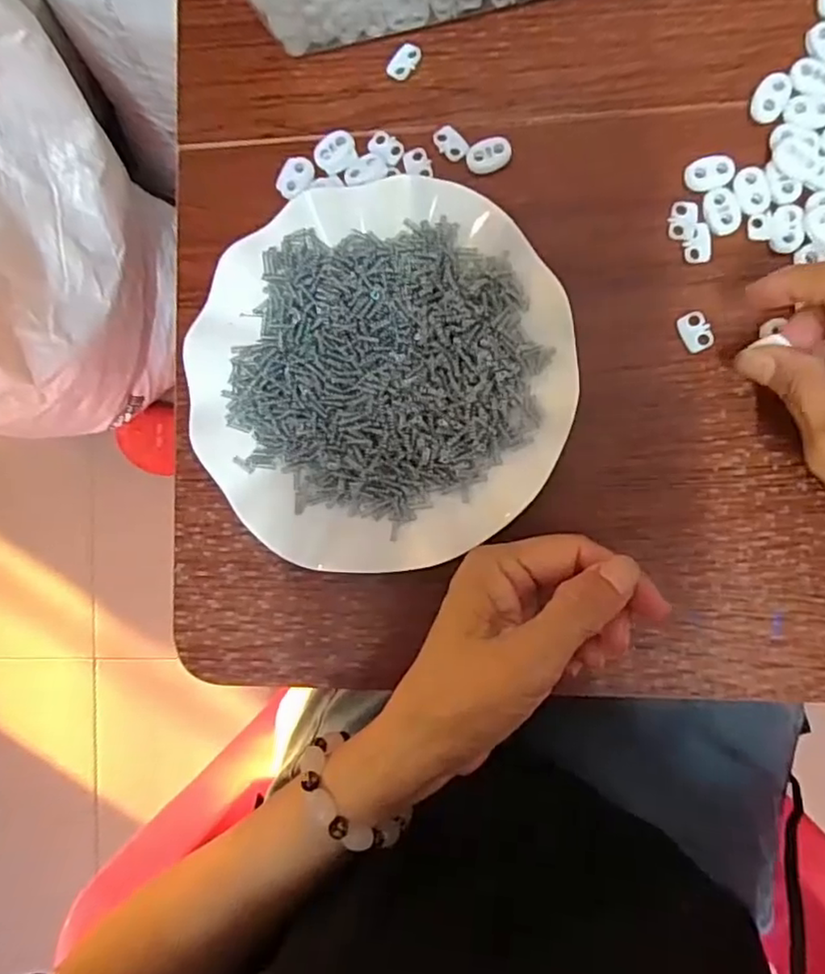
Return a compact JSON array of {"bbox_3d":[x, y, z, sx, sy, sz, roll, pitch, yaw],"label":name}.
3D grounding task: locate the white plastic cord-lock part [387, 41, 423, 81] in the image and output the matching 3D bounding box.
[{"bbox_3d":[-0.005,-0.222,0.332,0.013,0.005,0.020,38,94,6],"label":"white plastic cord-lock part"}]

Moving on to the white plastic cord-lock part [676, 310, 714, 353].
[{"bbox_3d":[0.137,-0.076,0.310,0.014,0.004,0.019,-20,88,7],"label":"white plastic cord-lock part"}]

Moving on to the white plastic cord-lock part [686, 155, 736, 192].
[{"bbox_3d":[0.144,-0.152,0.309,0.022,0.004,0.017,1,90,7],"label":"white plastic cord-lock part"}]

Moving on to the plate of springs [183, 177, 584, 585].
[{"bbox_3d":[-0.016,-0.054,0.316,0.178,0.025,0.180,0,90,7],"label":"plate of springs"}]

